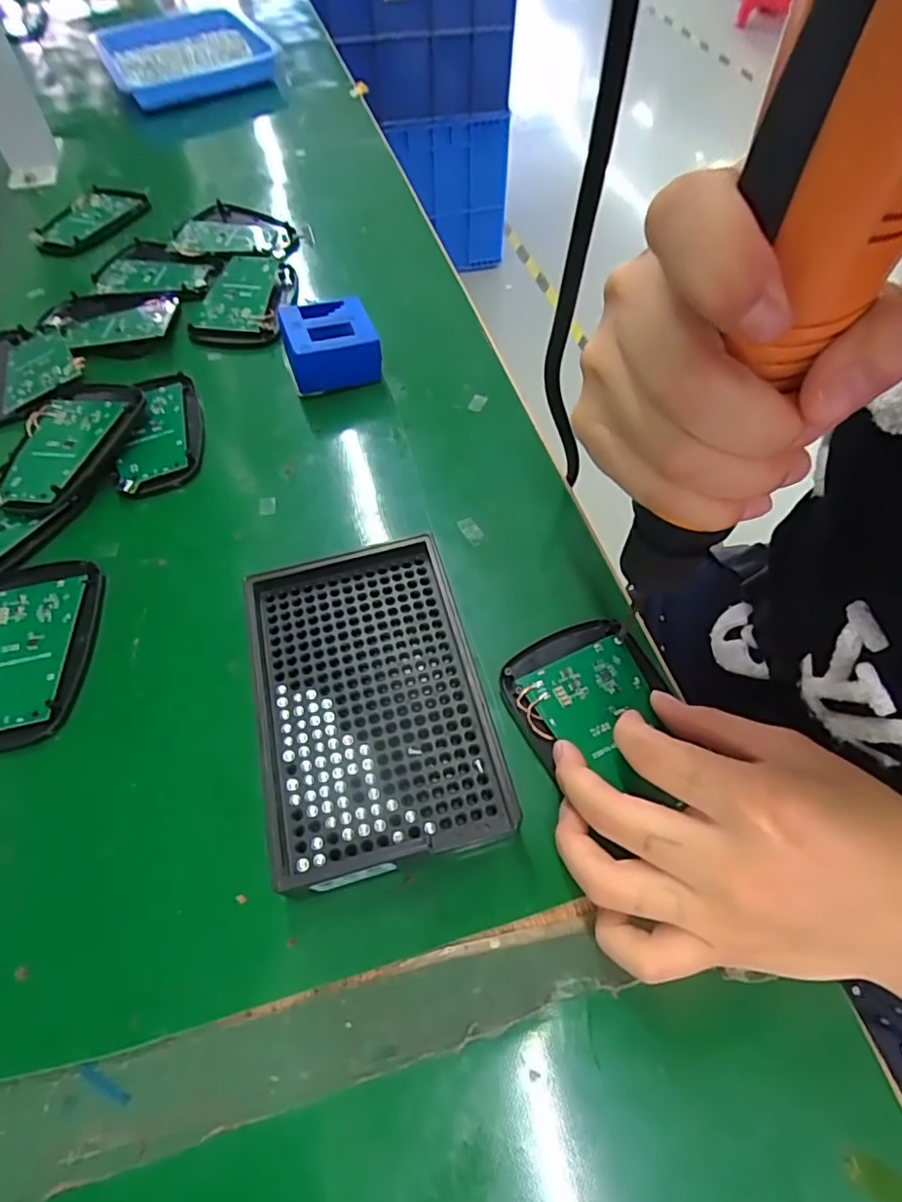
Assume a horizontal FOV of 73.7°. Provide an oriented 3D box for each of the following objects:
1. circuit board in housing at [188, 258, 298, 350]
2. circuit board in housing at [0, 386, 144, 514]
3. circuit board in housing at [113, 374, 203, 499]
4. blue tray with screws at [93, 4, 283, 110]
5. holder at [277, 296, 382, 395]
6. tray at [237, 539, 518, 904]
[{"bbox_3d":[-0.148,-0.213,0.421,0.061,0.010,0.088,-1,58,2],"label":"circuit board in housing"},{"bbox_3d":[-0.224,-0.089,0.345,0.062,0.015,0.092,16,60,12],"label":"circuit board in housing"},{"bbox_3d":[-0.175,-0.103,0.359,0.046,0.008,0.094,-15,59,-7],"label":"circuit board in housing"},{"bbox_3d":[-0.289,-0.593,0.654,0.152,0.027,0.197,-26,60,-13],"label":"blue tray with screws"},{"bbox_3d":[-0.074,-0.158,0.373,0.053,0.036,0.045,-17,59,-8],"label":"holder"},{"bbox_3d":[-0.034,0.041,0.255,0.090,0.025,0.136,-15,58,-7],"label":"tray"}]

